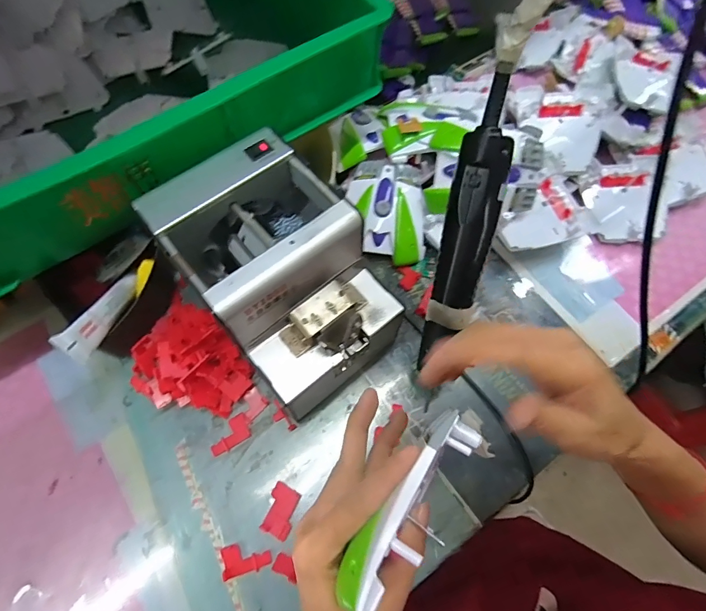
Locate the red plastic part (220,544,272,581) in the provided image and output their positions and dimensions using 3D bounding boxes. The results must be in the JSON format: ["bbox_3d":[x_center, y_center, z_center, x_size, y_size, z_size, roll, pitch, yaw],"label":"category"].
[{"bbox_3d":[-0.085,0.202,0.315,0.036,0.008,0.022,-11,66,-6],"label":"red plastic part"}]

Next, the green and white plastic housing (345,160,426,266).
[{"bbox_3d":[0.037,-0.103,0.426,0.078,0.017,0.113,-2,85,0],"label":"green and white plastic housing"}]

